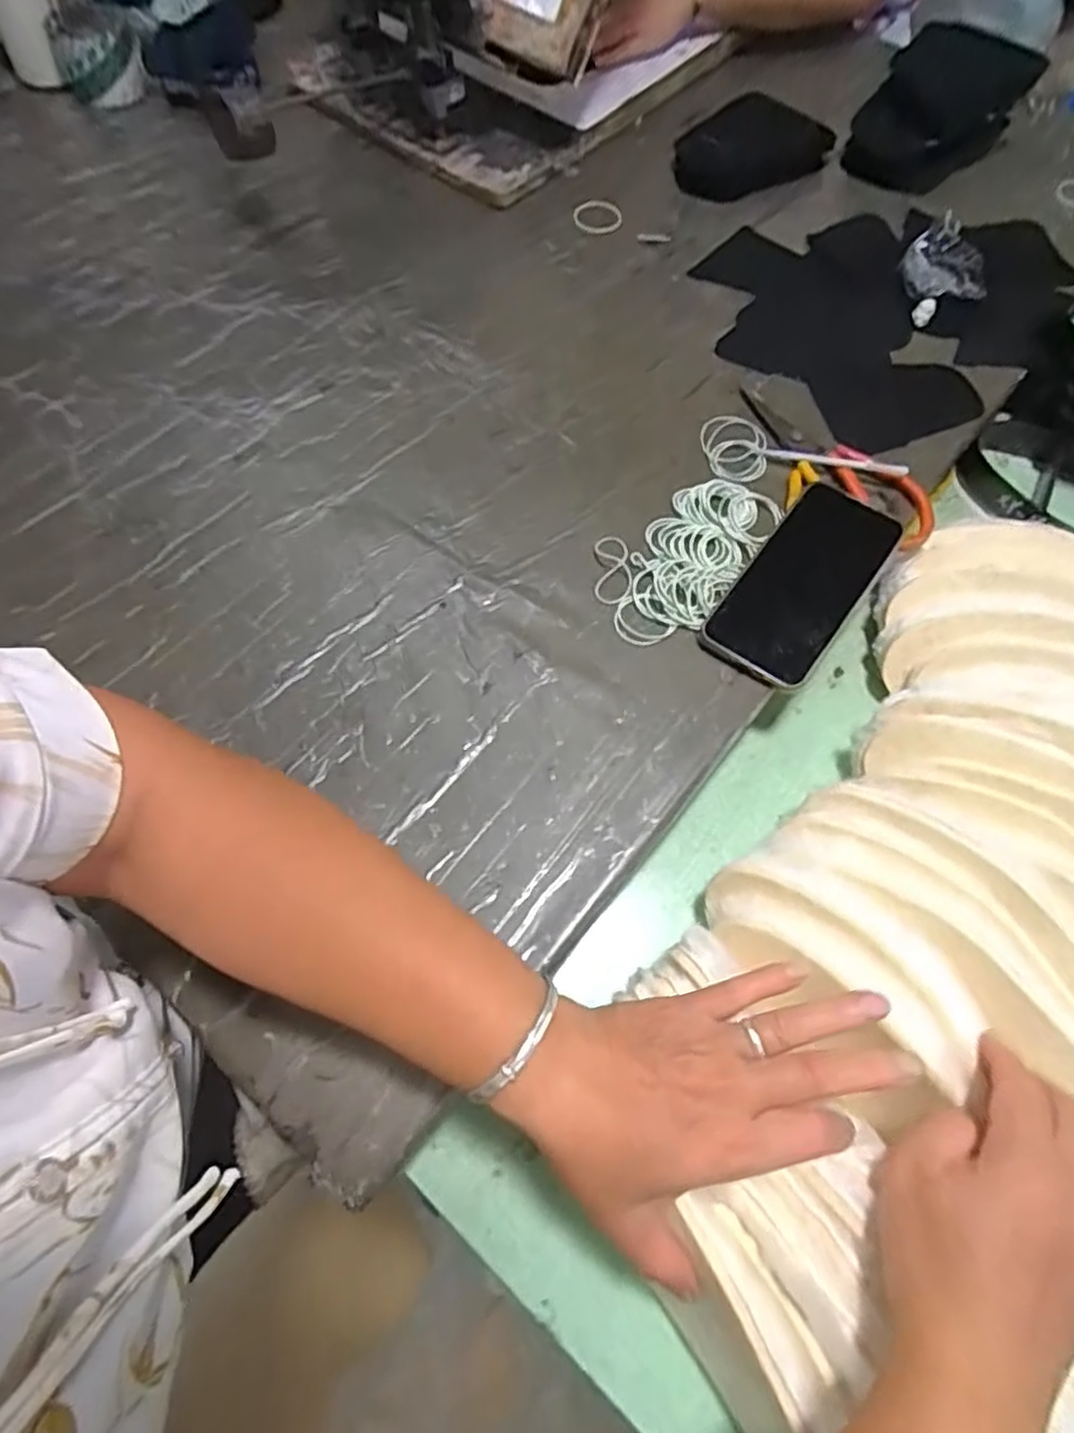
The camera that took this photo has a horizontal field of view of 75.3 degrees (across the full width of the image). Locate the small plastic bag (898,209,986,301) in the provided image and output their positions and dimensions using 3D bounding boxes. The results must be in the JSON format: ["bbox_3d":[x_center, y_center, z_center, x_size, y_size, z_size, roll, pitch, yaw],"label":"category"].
[{"bbox_3d":[0.364,-0.404,0.625,0.068,0.033,0.072,-5,64,-3],"label":"small plastic bag"}]

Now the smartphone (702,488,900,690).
[{"bbox_3d":[0.182,-0.092,0.473,0.074,0.010,0.158,34,75,21],"label":"smartphone"}]

